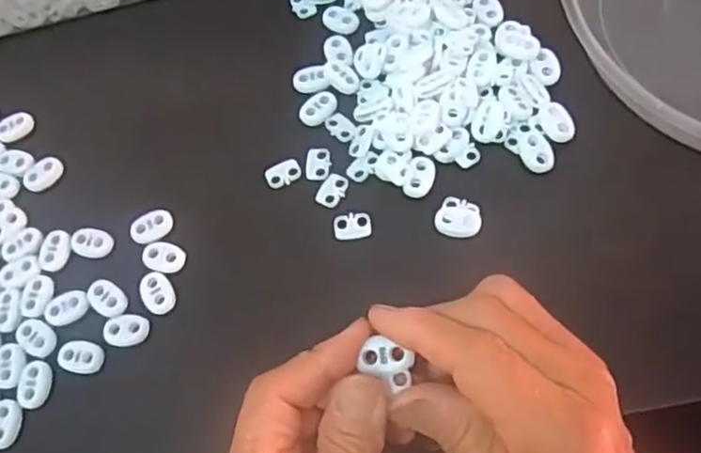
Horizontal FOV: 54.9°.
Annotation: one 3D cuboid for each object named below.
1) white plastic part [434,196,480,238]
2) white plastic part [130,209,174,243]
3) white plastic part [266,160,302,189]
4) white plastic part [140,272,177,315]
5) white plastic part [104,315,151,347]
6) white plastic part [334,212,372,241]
[{"bbox_3d":[0.053,-0.005,0.334,0.022,0.005,0.021,6,67,10],"label":"white plastic part"},{"bbox_3d":[-0.104,0.000,0.353,0.022,0.004,0.015,-37,67,-9],"label":"white plastic part"},{"bbox_3d":[-0.036,-0.028,0.359,0.019,0.004,0.013,-22,65,-3],"label":"white plastic part"},{"bbox_3d":[-0.096,0.033,0.336,0.015,0.004,0.021,-20,65,-1],"label":"white plastic part"},{"bbox_3d":[-0.110,0.050,0.330,0.021,0.004,0.016,-2,66,7],"label":"white plastic part"},{"bbox_3d":[0.001,-0.001,0.340,0.019,0.004,0.014,-6,66,5],"label":"white plastic part"}]

